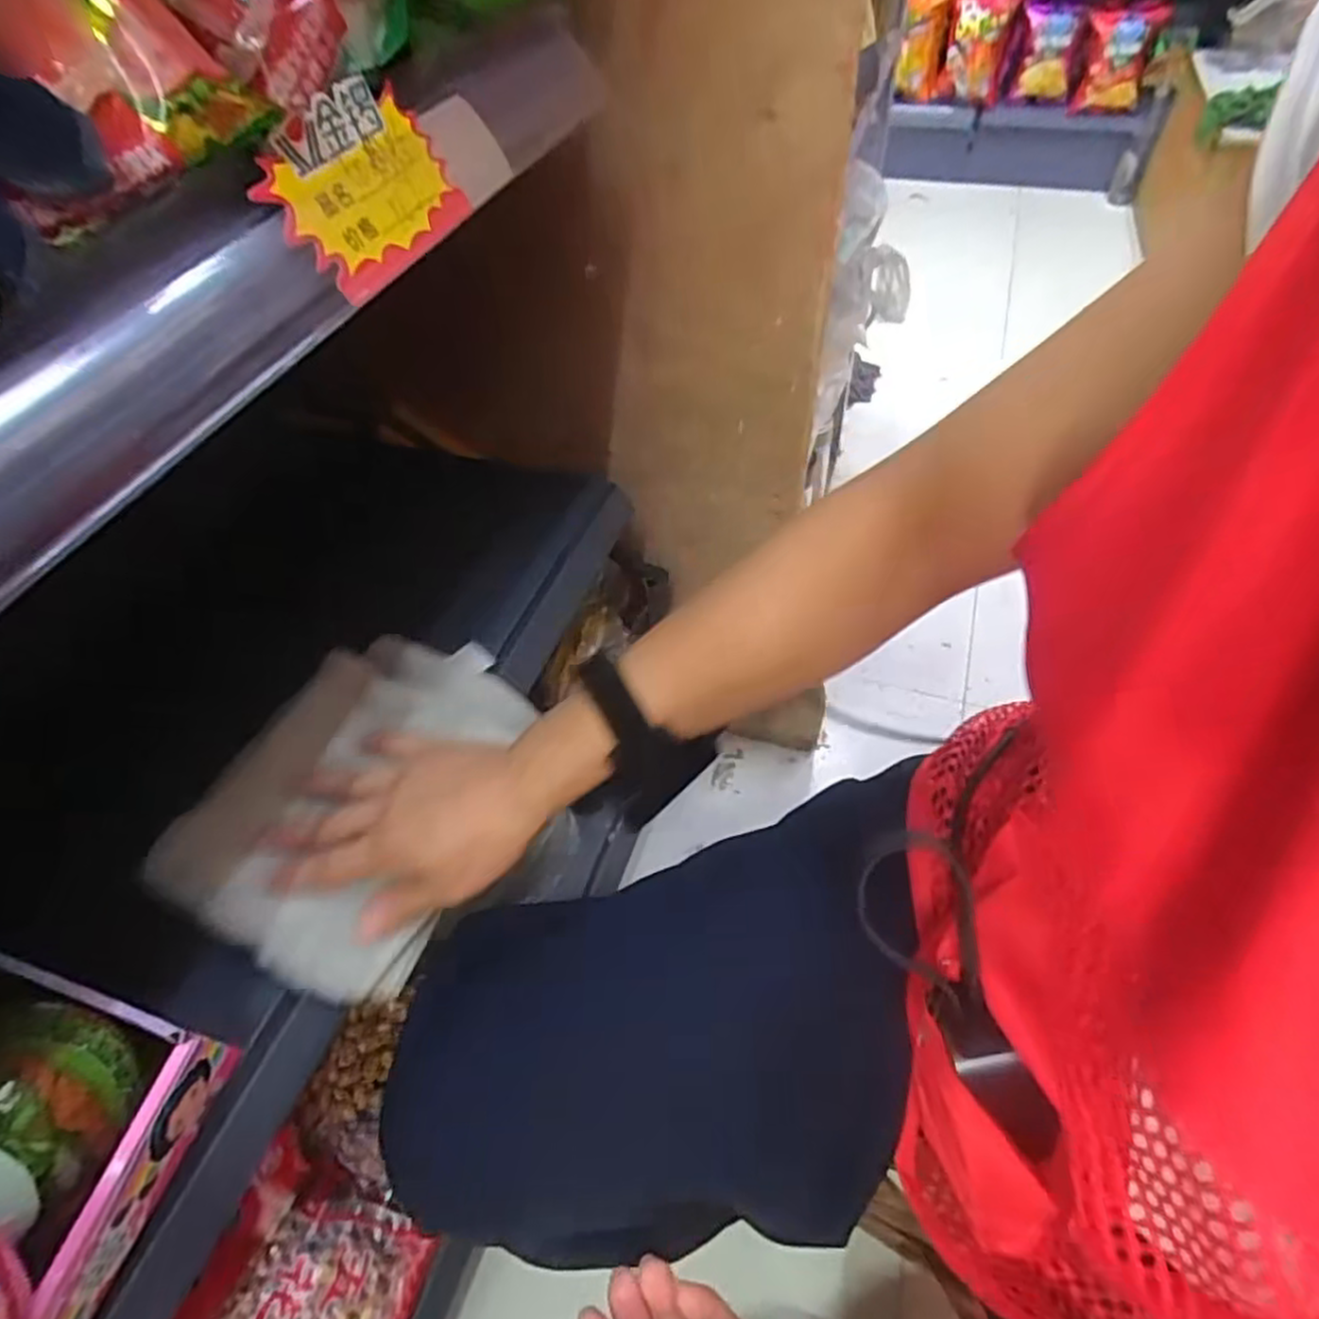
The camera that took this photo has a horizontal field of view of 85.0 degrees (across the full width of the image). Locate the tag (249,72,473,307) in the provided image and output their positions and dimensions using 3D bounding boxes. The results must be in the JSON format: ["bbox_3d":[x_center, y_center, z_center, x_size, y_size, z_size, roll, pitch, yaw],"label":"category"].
[{"bbox_3d":[-0.109,-0.178,0.270,0.004,0.055,0.089,-4,47,35],"label":"tag"}]

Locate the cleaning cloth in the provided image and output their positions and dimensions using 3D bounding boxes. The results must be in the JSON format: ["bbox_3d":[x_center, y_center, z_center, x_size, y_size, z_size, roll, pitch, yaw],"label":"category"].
[{"bbox_3d":[-0.173,0.070,0.429,0.147,0.037,0.216,16,55,16],"label":"cleaning cloth"}]

